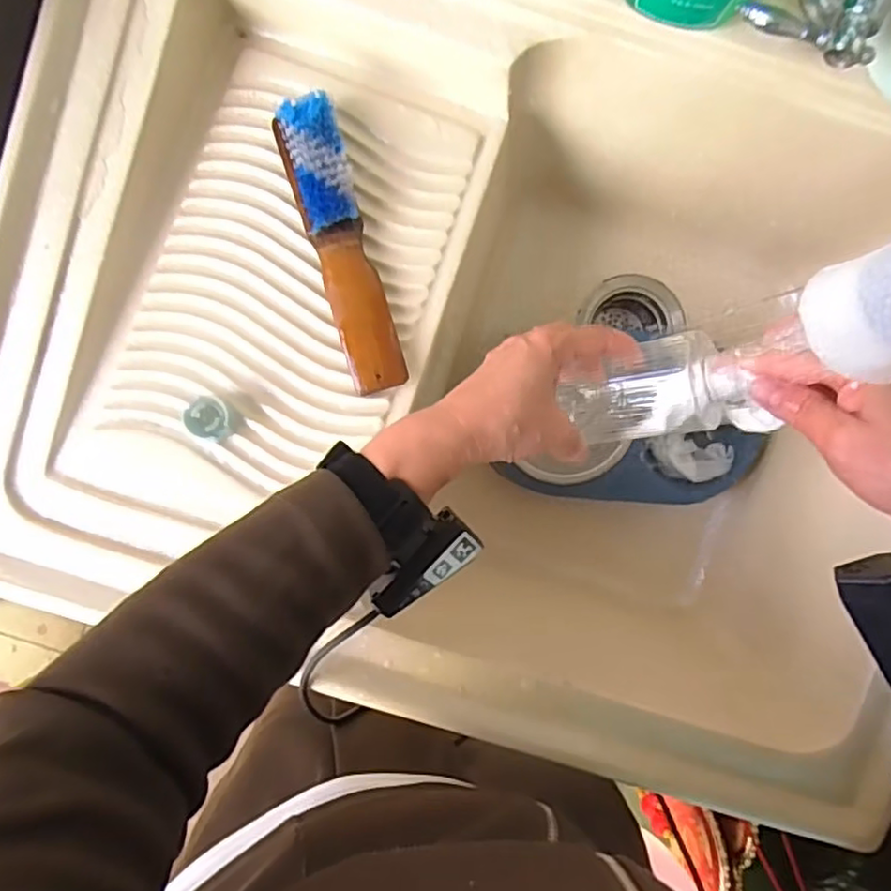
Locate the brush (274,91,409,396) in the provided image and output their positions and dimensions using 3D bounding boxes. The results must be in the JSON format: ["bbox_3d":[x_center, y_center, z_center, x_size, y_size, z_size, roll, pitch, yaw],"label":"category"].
[{"bbox_3d":[-0.072,-0.139,0.443,0.041,0.025,0.204,-17,94,1],"label":"brush"}]

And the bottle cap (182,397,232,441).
[{"bbox_3d":[-0.157,-0.018,0.428,0.025,0.029,0.030,-7,94,0],"label":"bottle cap"}]

